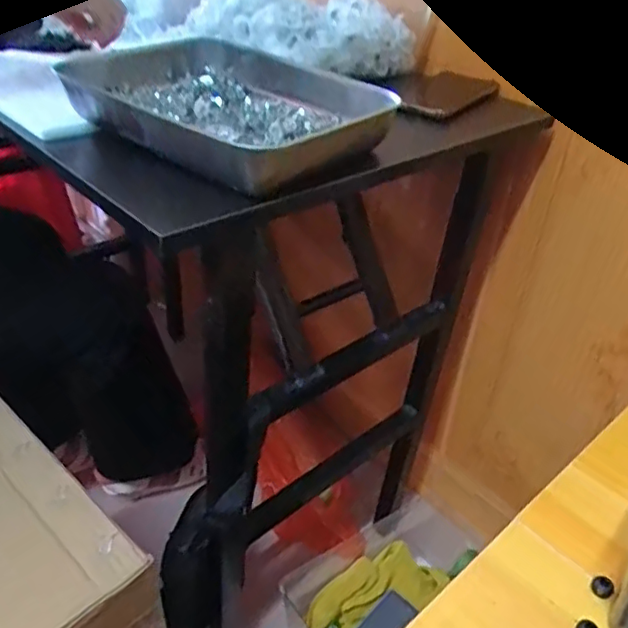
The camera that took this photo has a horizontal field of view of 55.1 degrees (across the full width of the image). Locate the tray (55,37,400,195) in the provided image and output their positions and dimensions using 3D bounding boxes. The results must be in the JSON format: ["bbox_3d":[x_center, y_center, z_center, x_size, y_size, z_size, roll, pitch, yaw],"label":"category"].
[{"bbox_3d":[-0.087,-0.193,0.555,0.284,0.047,0.216,27,43,29],"label":"tray"}]

